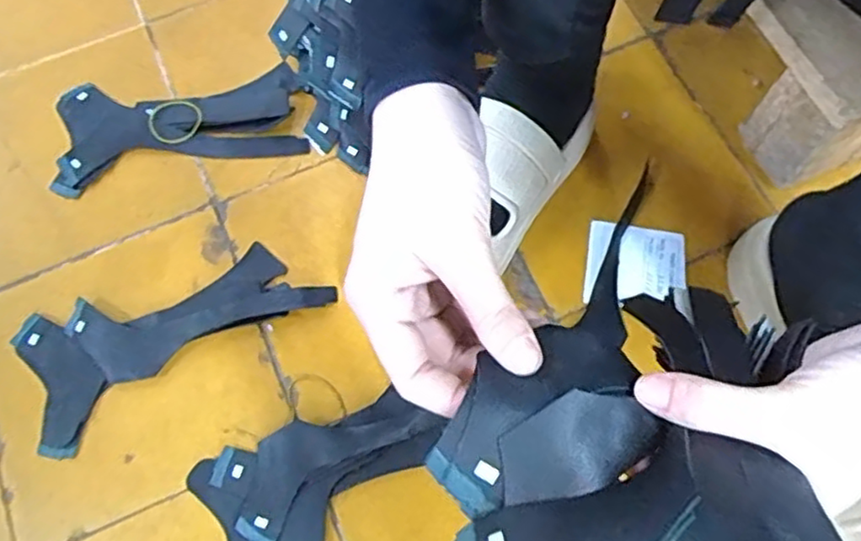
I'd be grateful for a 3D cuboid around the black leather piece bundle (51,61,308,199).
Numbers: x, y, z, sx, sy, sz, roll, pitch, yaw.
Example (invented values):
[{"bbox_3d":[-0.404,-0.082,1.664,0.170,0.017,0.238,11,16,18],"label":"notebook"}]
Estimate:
[{"bbox_3d":[-0.211,-0.124,0.565,0.198,0.013,0.093,-10,69,-3],"label":"black leather piece bundle"}]

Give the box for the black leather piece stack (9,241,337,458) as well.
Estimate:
[{"bbox_3d":[-0.194,0.037,0.500,0.217,0.011,0.095,-29,71,-10],"label":"black leather piece stack"}]

